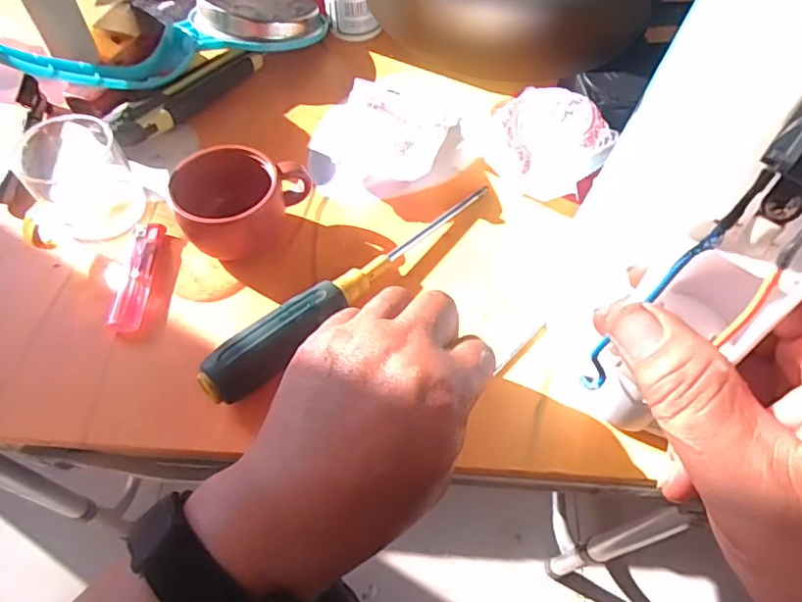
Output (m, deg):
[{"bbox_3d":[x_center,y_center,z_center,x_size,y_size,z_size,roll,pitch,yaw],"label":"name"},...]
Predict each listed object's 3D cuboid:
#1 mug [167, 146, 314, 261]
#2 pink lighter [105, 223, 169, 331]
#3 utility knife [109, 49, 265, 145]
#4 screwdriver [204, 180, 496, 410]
[{"bbox_3d":[-0.106,-0.065,0.355,0.059,0.048,0.075,33,63,19],"label":"mug"},{"bbox_3d":[-0.165,-0.018,0.348,0.021,0.011,0.080,0,57,0],"label":"pink lighter"},{"bbox_3d":[-0.167,-0.164,0.436,0.034,0.020,0.133,30,62,18],"label":"utility knife"},{"bbox_3d":[-0.023,-0.013,0.337,0.023,0.021,0.217,38,57,22],"label":"screwdriver"}]

